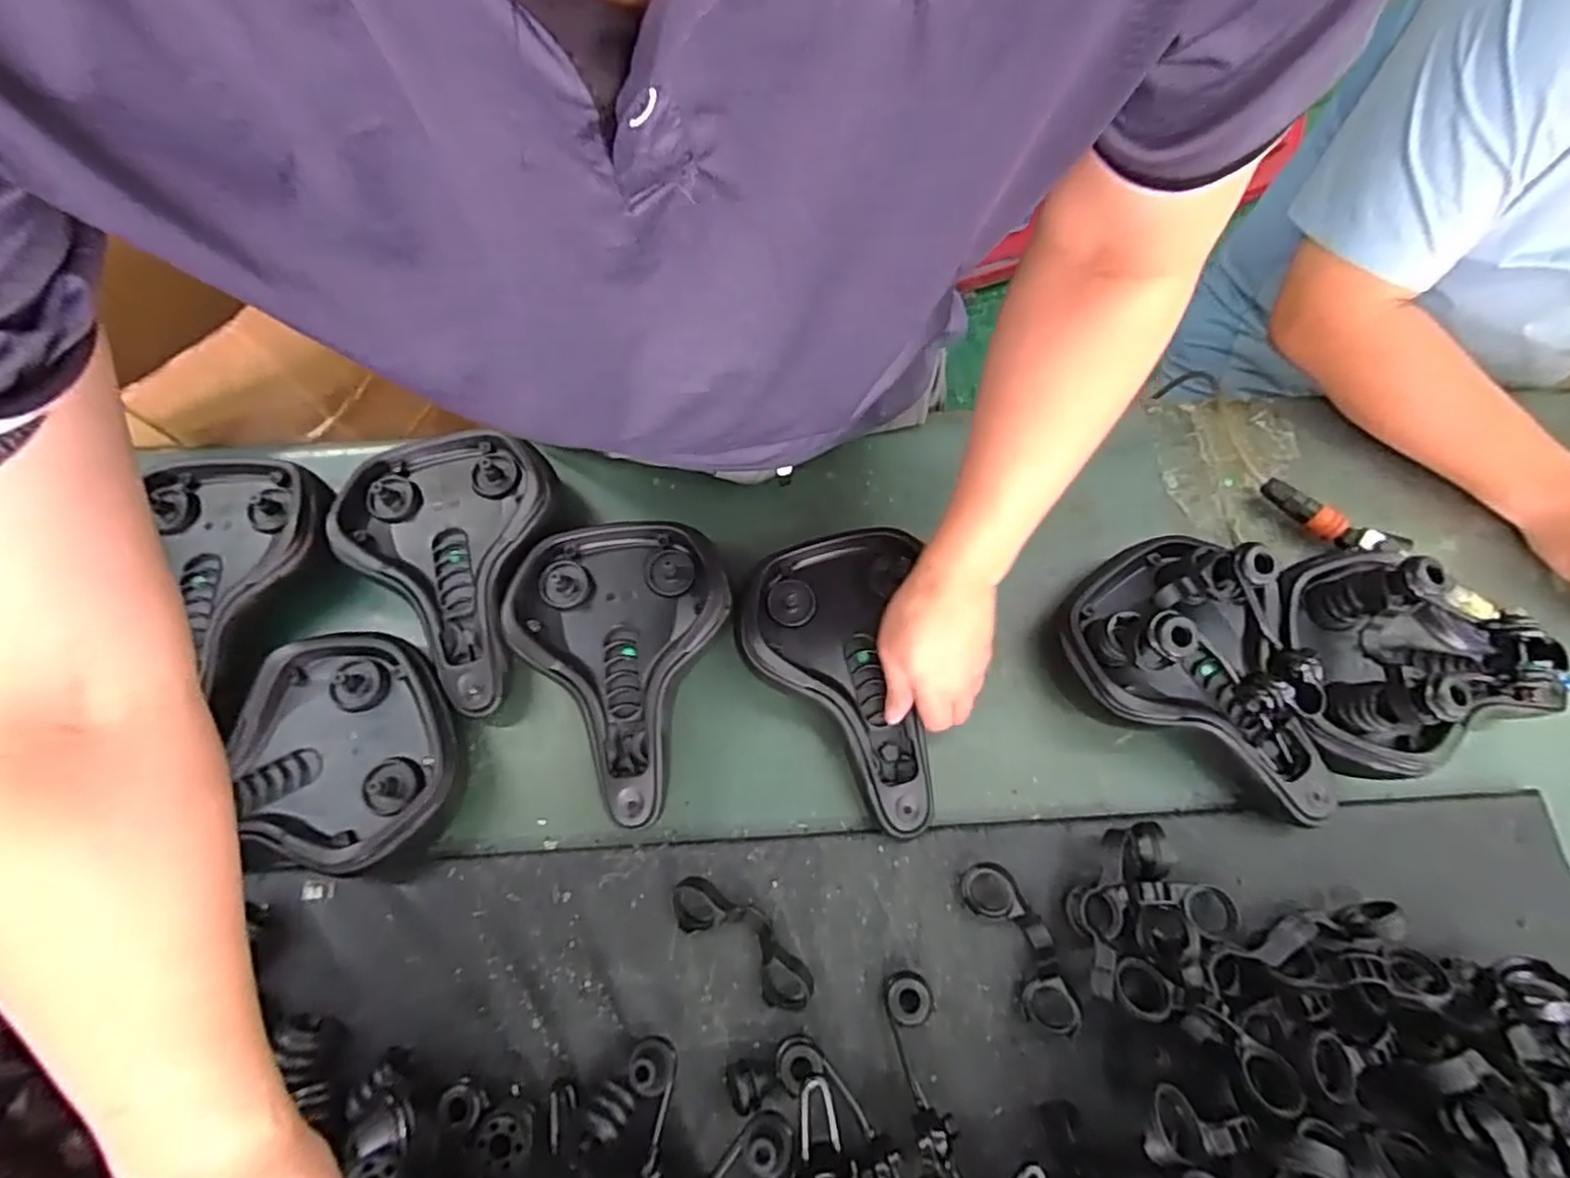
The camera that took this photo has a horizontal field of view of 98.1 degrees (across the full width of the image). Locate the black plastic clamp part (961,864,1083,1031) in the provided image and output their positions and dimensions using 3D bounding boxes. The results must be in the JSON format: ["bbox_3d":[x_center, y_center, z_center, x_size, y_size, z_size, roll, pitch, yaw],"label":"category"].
[{"bbox_3d":[0.181,0.270,0.515,0.044,0.034,0.123,-25,72,-8],"label":"black plastic clamp part"}]

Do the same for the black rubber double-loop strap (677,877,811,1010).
[{"bbox_3d":[-0.033,0.265,0.513,0.125,0.035,0.044,35,75,12],"label":"black rubber double-loop strap"}]

